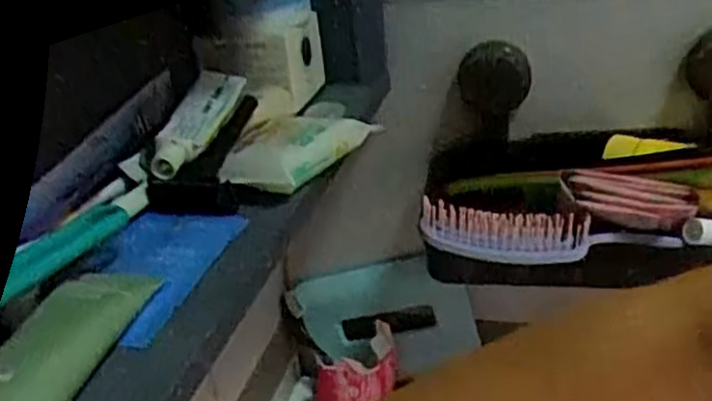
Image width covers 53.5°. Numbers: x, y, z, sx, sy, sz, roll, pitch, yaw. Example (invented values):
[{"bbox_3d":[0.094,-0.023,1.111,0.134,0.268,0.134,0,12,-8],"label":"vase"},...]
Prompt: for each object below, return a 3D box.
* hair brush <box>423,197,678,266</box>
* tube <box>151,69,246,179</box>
[{"bbox_3d":[0.126,0.022,0.472,0.179,0.030,0.043,2,27,16],"label":"hair brush"},{"bbox_3d":[-0.090,-0.047,0.403,0.030,0.020,0.113,-2,26,8],"label":"tube"}]

